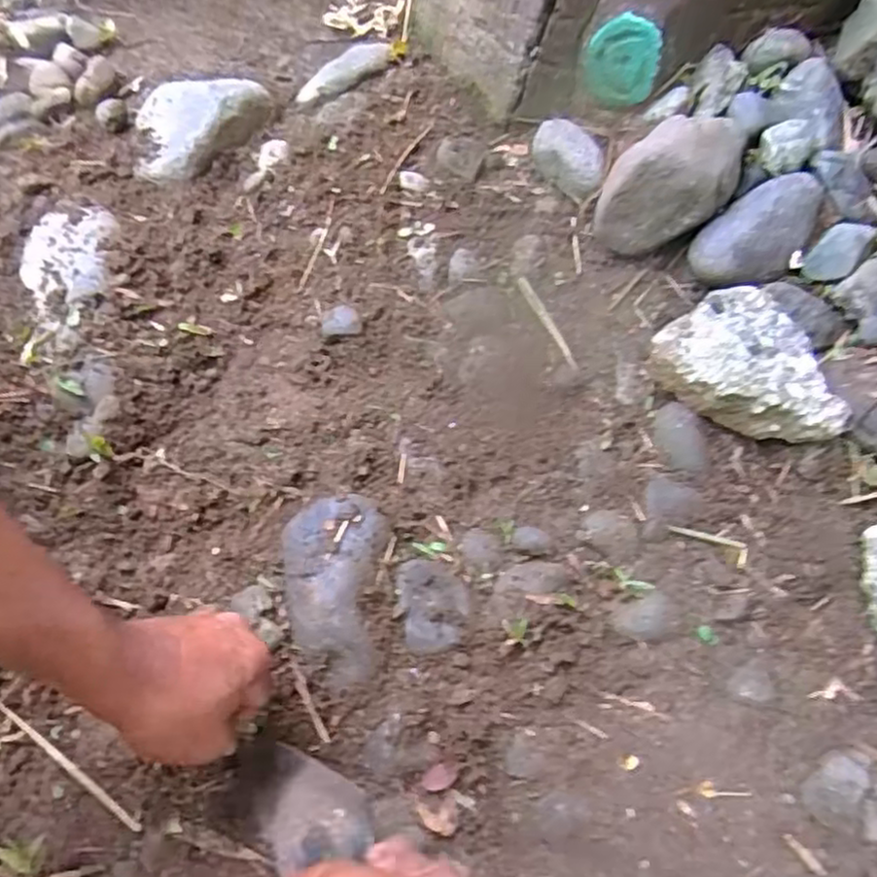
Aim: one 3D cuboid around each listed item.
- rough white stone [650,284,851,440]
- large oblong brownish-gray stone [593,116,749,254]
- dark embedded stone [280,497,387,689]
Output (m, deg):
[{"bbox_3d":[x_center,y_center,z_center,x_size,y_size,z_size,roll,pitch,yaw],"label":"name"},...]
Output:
[{"bbox_3d":[0.245,-0.052,0.556,0.116,0.051,0.142,-36,71,-18],"label":"rough white stone"},{"bbox_3d":[0.200,-0.220,0.606,0.092,0.087,0.096,29,66,11],"label":"large oblong brownish-gray stone"},{"bbox_3d":[-0.076,0.103,0.496,0.067,0.031,0.124,5,64,-1],"label":"dark embedded stone"}]

